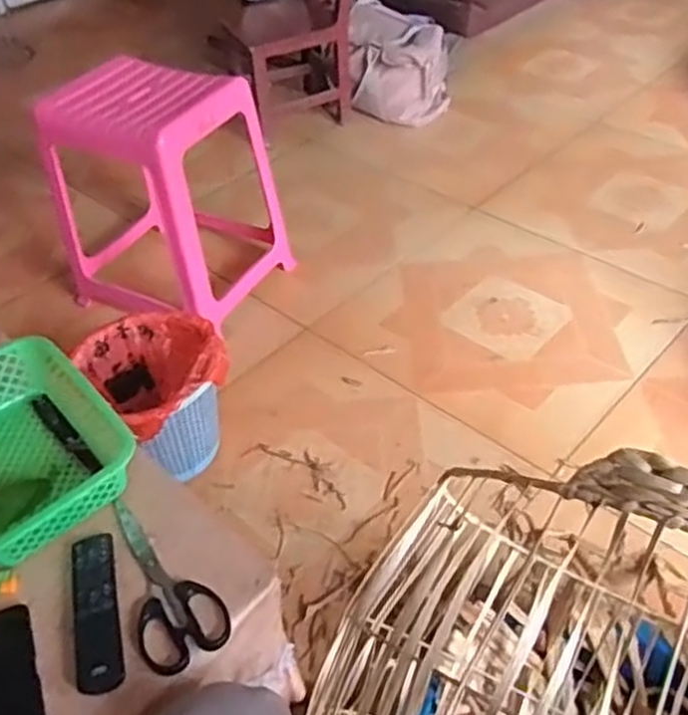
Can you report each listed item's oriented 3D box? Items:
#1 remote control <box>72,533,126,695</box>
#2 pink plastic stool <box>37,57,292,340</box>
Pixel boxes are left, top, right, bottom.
[{"bbox_3d":[-0.215,0.216,0.641,0.037,0.014,0.149,-14,45,-10],"label":"remote control"},{"bbox_3d":[-0.362,-0.331,1.521,0.384,0.457,0.323,15,48,19],"label":"pink plastic stool"}]

